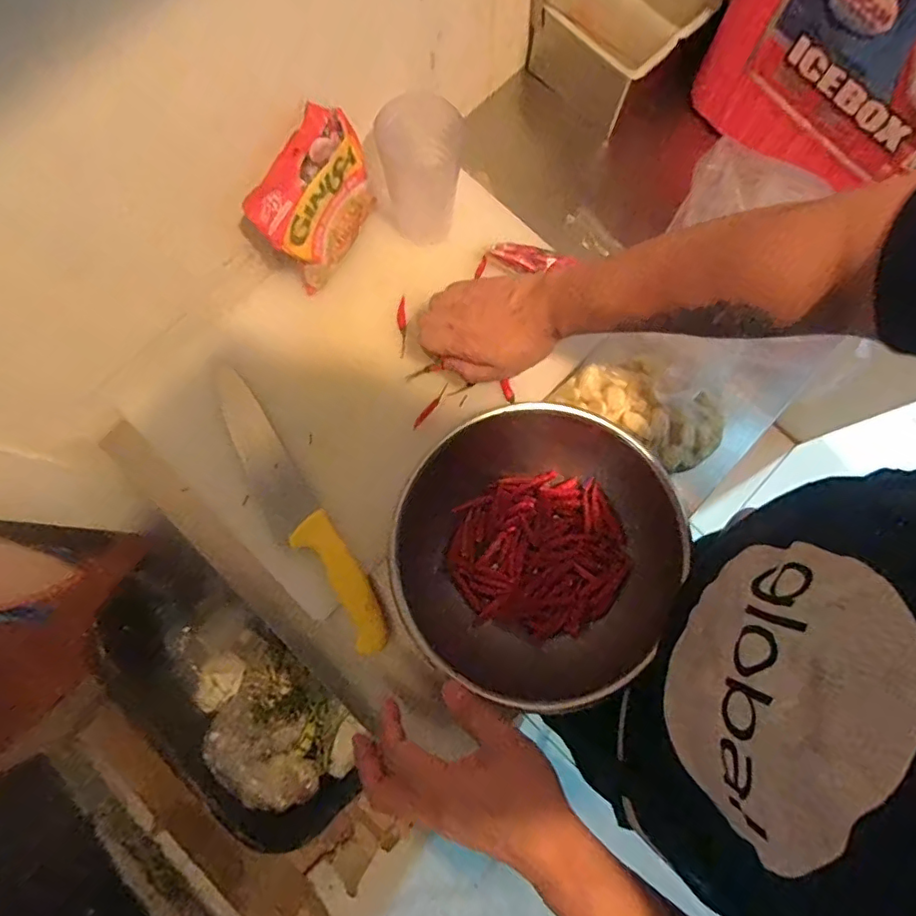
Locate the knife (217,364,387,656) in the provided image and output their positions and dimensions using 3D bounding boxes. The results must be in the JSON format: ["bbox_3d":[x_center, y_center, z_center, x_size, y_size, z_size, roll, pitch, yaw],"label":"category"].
[{"bbox_3d":[-0.162,0.047,0.539,0.050,0.025,0.311,-33,81,-7],"label":"knife"}]

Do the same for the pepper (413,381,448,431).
[{"bbox_3d":[-0.028,-0.053,0.576,0.007,0.011,0.057,40,81,7],"label":"pepper"}]

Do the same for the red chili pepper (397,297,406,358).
[{"bbox_3d":[-0.059,-0.139,0.590,0.010,0.004,0.066,-2,79,-1],"label":"red chili pepper"}]

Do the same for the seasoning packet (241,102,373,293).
[{"bbox_3d":[-0.131,-0.245,0.531,0.046,0.137,0.130,24,79,4],"label":"seasoning packet"}]

